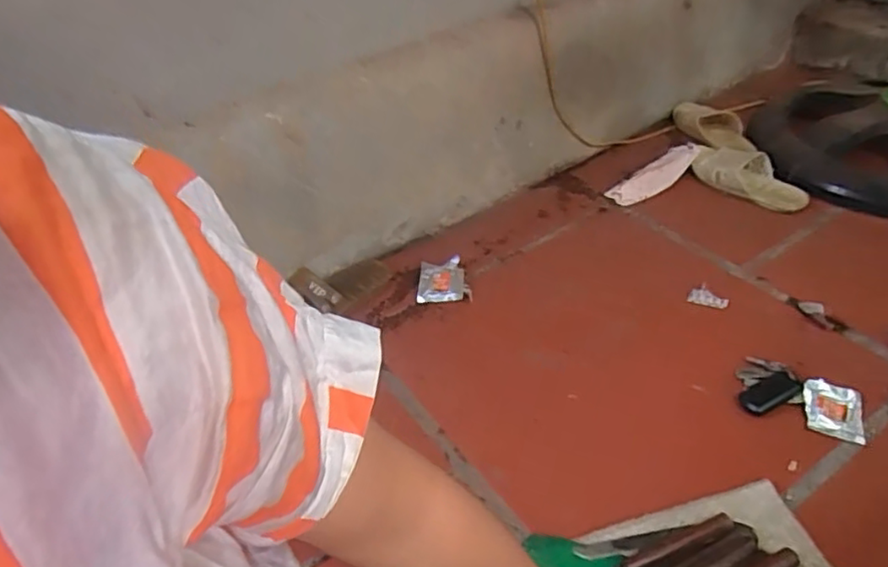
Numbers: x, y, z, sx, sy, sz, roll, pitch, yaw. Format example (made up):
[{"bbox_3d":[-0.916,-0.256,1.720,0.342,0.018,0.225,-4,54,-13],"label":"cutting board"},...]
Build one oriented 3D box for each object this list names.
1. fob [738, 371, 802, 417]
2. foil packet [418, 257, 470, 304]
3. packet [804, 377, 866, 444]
[{"bbox_3d":[0.375,0.129,0.724,0.068,0.021,0.035,-22,42,-16],"label":"fob"},{"bbox_3d":[0.000,-0.006,0.954,0.080,0.020,0.089,-4,41,5],"label":"foil packet"},{"bbox_3d":[0.442,0.142,0.711,0.058,0.009,0.071,8,43,17],"label":"packet"}]

